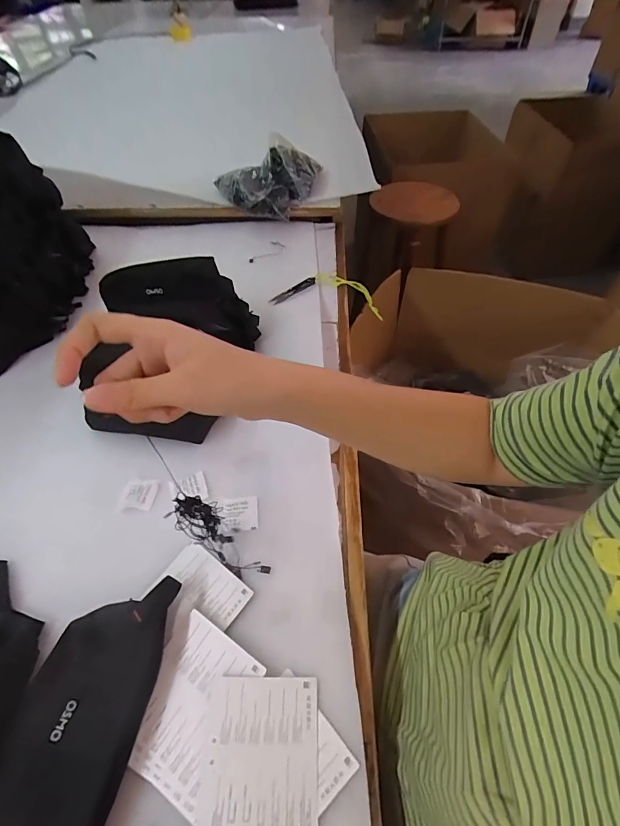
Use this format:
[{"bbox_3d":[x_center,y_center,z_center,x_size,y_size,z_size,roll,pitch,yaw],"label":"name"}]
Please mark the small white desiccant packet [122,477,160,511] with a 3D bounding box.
[{"bbox_3d":[-0.205,0.096,0.488,0.040,0.006,0.040,1,51,3],"label":"small white desiccant packet"}]

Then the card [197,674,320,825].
[{"bbox_3d":[-0.038,0.270,0.327,0.089,0.004,0.098,4,55,-5],"label":"card"}]

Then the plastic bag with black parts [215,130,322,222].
[{"bbox_3d":[-0.081,-0.486,0.838,0.223,0.103,0.137,-8,52,-5],"label":"plastic bag with black parts"}]

